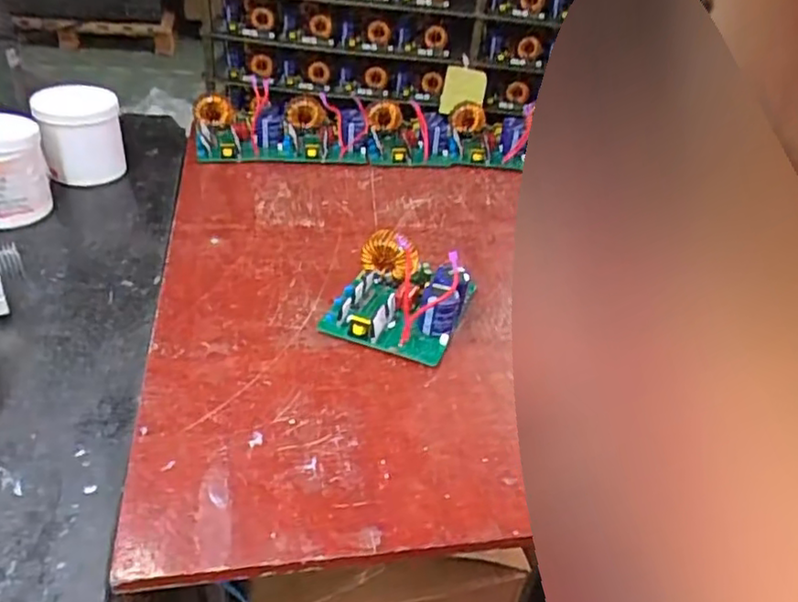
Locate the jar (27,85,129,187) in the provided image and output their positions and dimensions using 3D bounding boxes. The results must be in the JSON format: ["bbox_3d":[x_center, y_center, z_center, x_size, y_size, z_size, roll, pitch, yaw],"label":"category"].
[{"bbox_3d":[-0.408,-0.214,0.839,0.095,0.101,0.083,-11,38,-27],"label":"jar"}]

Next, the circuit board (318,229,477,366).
[{"bbox_3d":[0.005,-0.016,0.649,0.123,0.066,0.141,18,35,15],"label":"circuit board"}]

